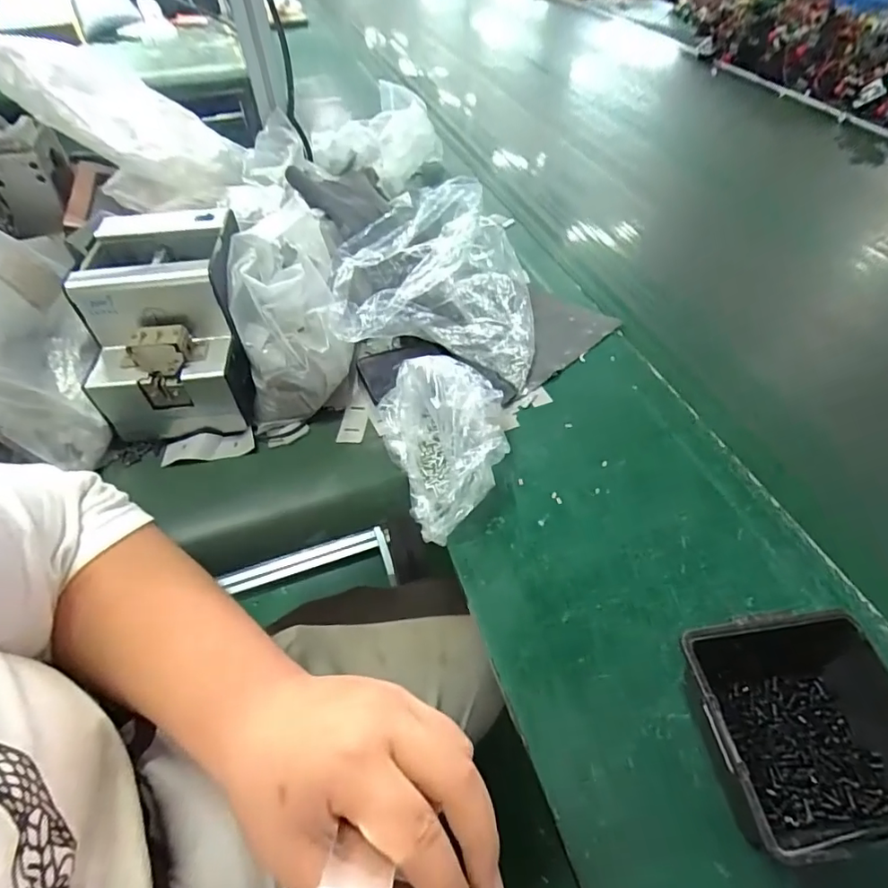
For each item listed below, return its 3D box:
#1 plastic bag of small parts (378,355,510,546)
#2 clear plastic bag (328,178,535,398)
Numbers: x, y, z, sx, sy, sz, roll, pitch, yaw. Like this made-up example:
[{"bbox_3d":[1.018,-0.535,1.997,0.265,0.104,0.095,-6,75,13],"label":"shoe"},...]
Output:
[{"bbox_3d":[0.005,-0.005,0.479,0.101,0.076,0.150,-17,51,-13],"label":"plastic bag of small parts"},{"bbox_3d":[0.000,-0.179,0.581,0.202,0.149,0.214,2,49,3],"label":"clear plastic bag"}]

